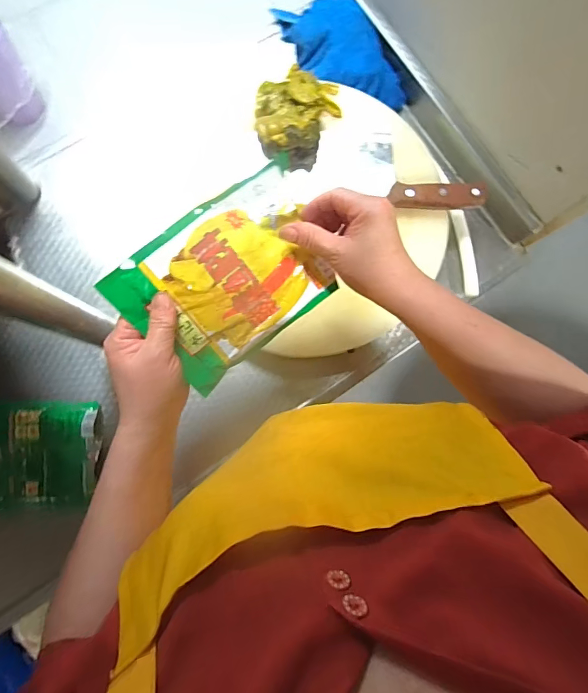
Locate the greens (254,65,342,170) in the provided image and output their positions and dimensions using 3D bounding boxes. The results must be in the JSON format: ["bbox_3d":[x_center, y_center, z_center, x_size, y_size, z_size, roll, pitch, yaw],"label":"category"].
[{"bbox_3d":[0.005,-0.300,0.534,0.112,0.045,0.130,6,82,-3],"label":"greens"}]

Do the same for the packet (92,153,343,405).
[{"bbox_3d":[-0.048,-0.066,0.372,0.195,0.013,0.130,-40,110,-4],"label":"packet"}]

